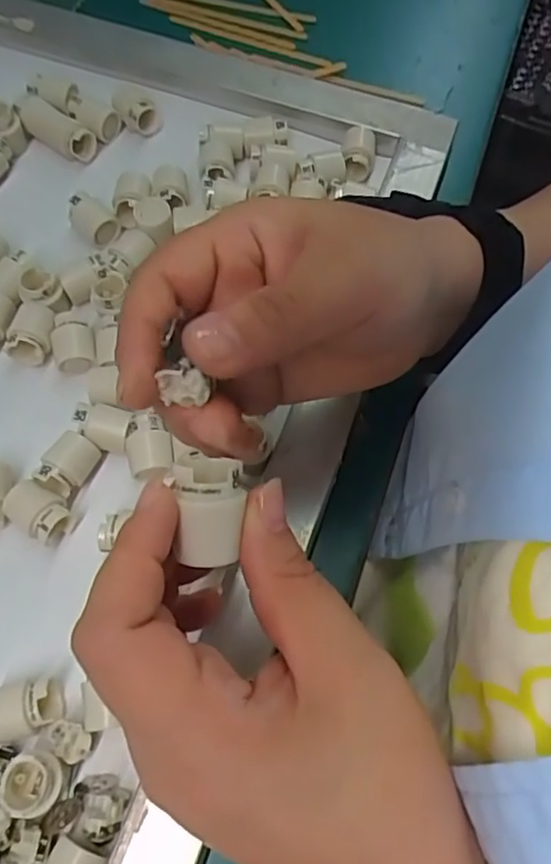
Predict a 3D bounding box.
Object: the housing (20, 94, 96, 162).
[{"bbox_3d":[-0.132,-0.183,0.359,0.051,0.016,0.020,35,68,14],"label":"housing"}]

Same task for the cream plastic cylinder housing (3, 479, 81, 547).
[{"bbox_3d":[-0.106,0.036,0.267,0.030,0.018,0.021,29,66,12],"label":"cream plastic cylinder housing"}]

